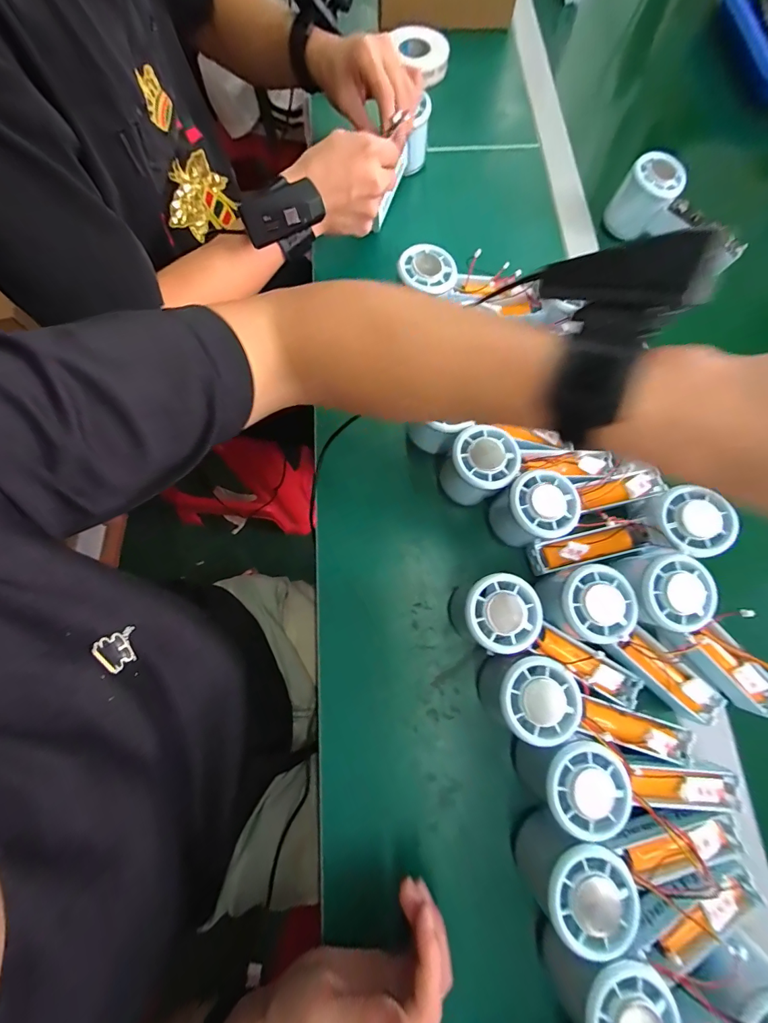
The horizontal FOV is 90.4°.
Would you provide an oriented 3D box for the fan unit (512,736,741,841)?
[{"bbox_3d":[0.176,0.199,0.276,0.160,0.058,0.054,12,75,2],"label":"fan unit"}]

